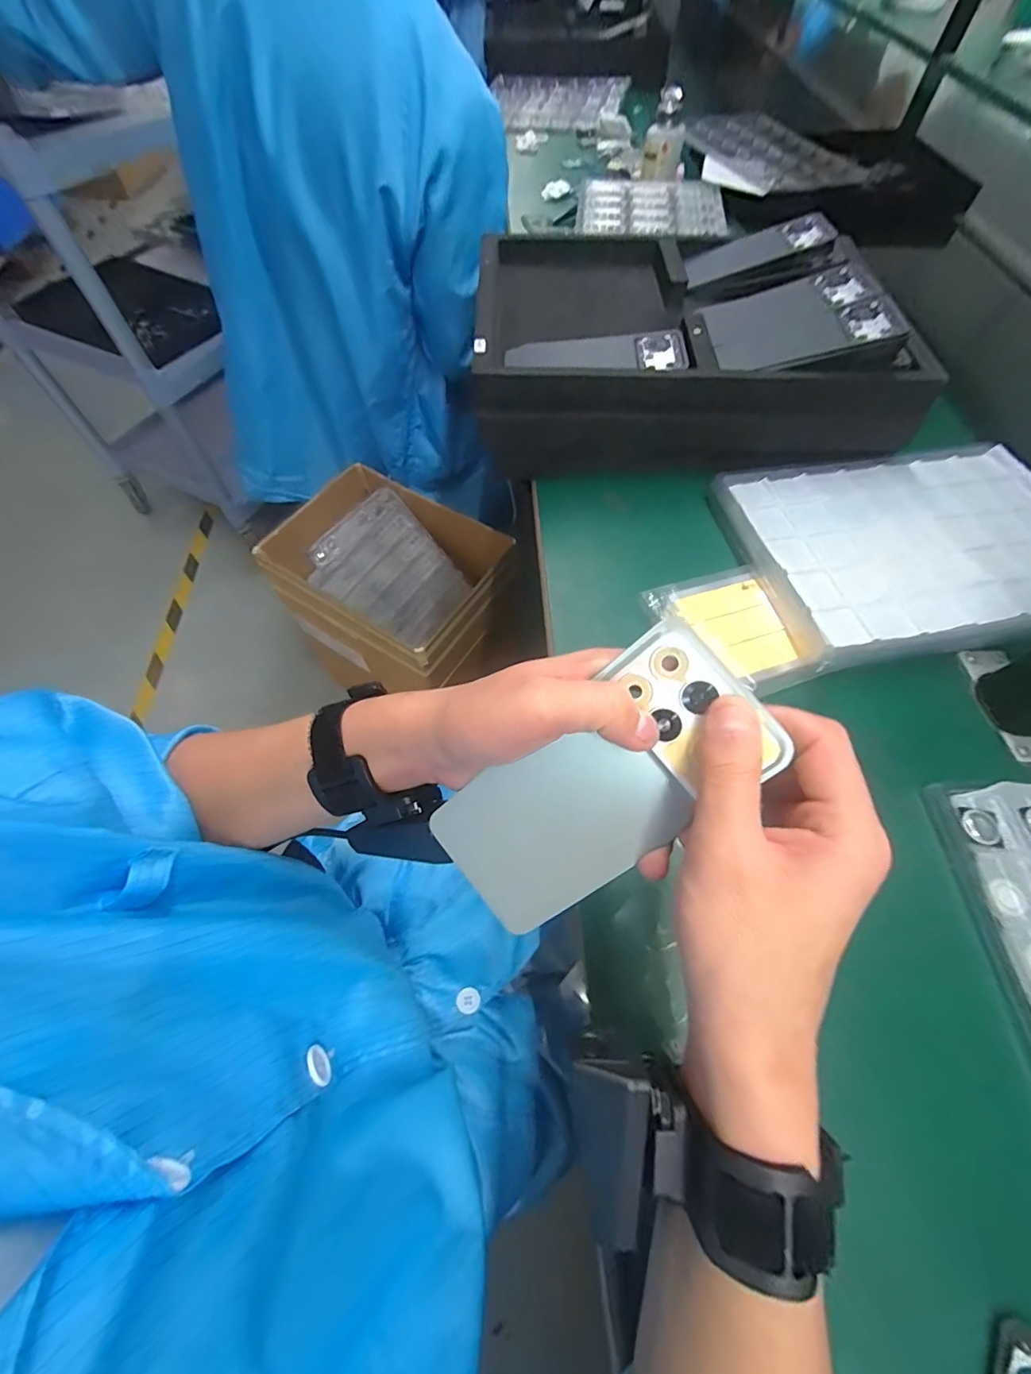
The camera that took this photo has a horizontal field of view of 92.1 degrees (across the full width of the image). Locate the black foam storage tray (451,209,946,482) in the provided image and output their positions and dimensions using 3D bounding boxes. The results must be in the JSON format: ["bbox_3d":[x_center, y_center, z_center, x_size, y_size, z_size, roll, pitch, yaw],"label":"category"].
[{"bbox_3d":[0.176,-0.378,0.540,0.417,0.115,0.303,2,62,1],"label":"black foam storage tray"}]

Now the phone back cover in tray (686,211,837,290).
[{"bbox_3d":[0.265,-0.483,0.549,0.148,0.009,0.063,-12,61,13],"label":"phone back cover in tray"}]

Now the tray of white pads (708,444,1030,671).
[{"bbox_3d":[0.368,-0.132,0.458,0.310,0.028,0.216,-9,62,-5],"label":"tray of white pads"}]

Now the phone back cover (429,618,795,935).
[{"bbox_3d":[0.032,0.047,0.221,0.156,0.009,0.071,-42,82,23],"label":"phone back cover"}]

